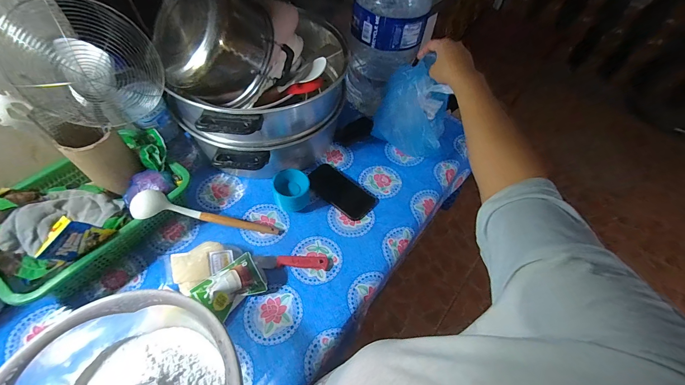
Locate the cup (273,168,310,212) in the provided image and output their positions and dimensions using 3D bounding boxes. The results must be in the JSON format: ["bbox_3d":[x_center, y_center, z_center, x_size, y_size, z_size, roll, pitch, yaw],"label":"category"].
[{"bbox_3d":[-0.108,0.002,0.628,0.075,0.077,0.066,-2,55,-5],"label":"cup"}]

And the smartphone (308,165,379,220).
[{"bbox_3d":[-0.001,-0.006,0.670,0.159,0.016,0.080,37,60,20],"label":"smartphone"}]

